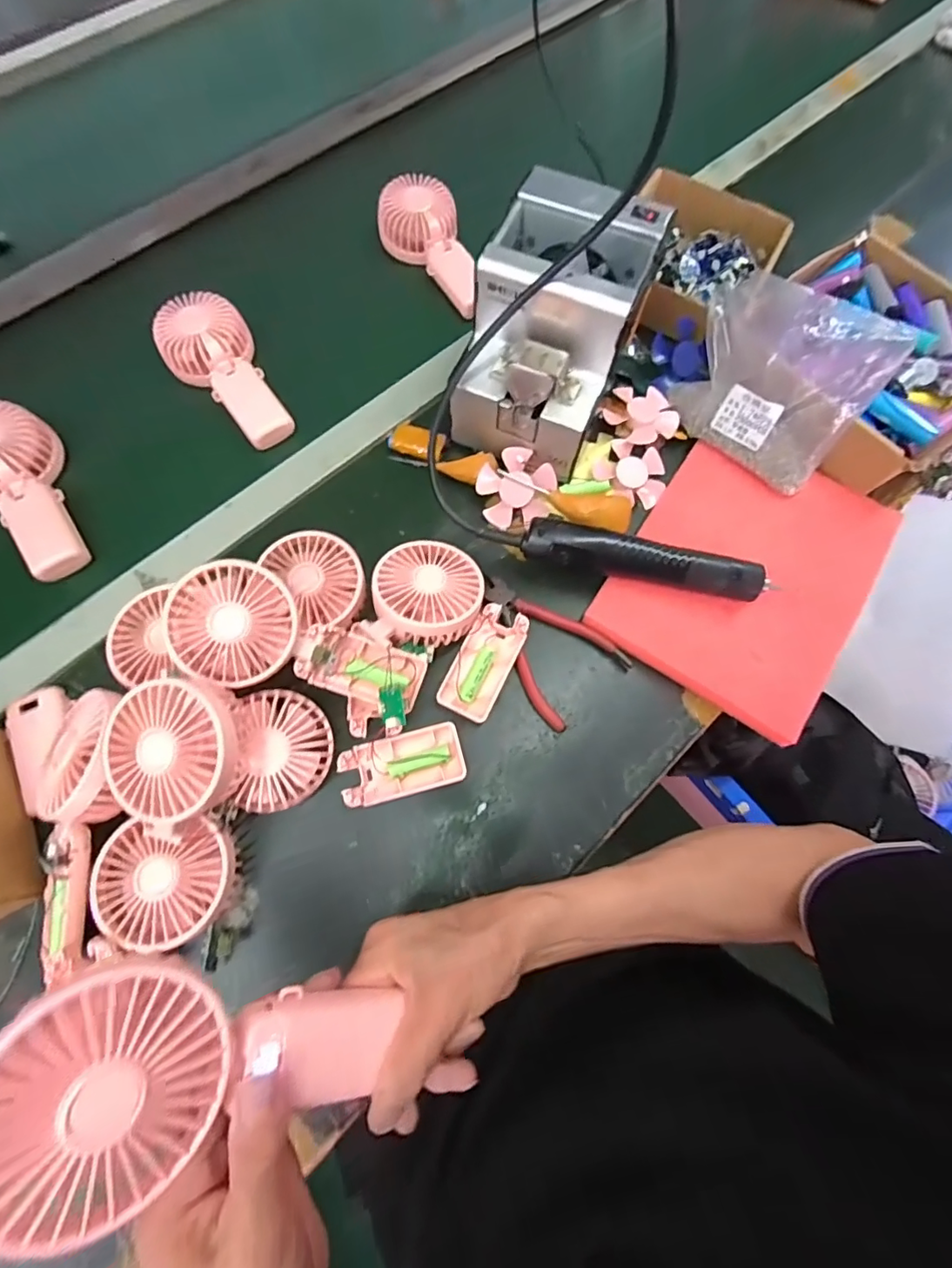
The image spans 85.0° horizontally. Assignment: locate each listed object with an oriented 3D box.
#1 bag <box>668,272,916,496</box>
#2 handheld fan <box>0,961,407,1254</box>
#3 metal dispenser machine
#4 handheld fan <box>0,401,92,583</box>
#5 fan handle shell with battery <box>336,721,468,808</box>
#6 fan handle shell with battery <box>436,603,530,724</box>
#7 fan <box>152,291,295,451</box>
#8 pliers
[{"bbox_3d":[0.267,-0.235,0.467,0.103,0.129,0.165,-43,76,-14],"label":"bag"},{"bbox_3d":[-0.118,0.192,0.237,0.170,0.035,0.082,17,65,-37],"label":"handheld fan"},{"bbox_3d":[0.066,-0.261,0.464,0.128,0.143,0.187,21,72,7],"label":"metal dispenser machine"},{"bbox_3d":[-0.418,-0.126,0.480,0.090,0.038,0.179,-29,87,-10],"label":"handheld fan"},{"bbox_3d":[-0.058,0.104,0.411,0.095,0.022,0.047,-14,71,-6],"label":"fan handle shell with battery"},{"bbox_3d":[0.006,0.024,0.439,0.047,0.024,0.096,24,72,8],"label":"fan handle shell with battery"},{"bbox_3d":[-0.249,-0.263,0.523,0.084,0.030,0.174,-35,89,-12],"label":"fan"},{"bbox_3d":[0.055,0.007,0.454,0.090,0.019,0.136,-42,76,-14],"label":"pliers"}]

